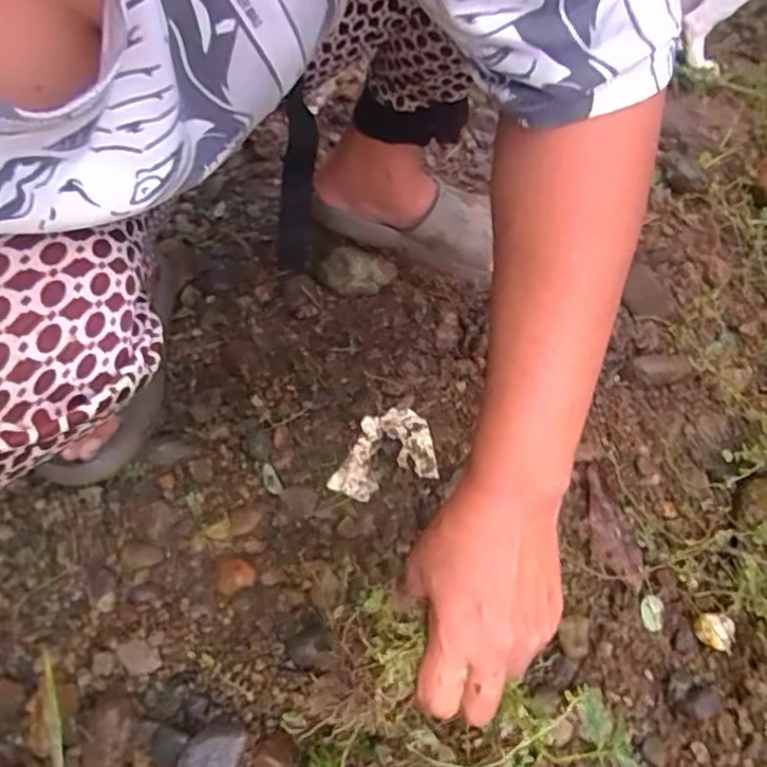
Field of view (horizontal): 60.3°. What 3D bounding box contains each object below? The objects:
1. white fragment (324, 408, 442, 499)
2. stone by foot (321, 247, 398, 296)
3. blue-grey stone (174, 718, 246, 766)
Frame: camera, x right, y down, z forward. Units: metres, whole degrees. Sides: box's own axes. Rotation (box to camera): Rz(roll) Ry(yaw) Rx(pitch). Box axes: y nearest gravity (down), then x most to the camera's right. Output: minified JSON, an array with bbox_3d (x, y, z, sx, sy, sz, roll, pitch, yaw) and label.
[{"bbox_3d":[-0.003,0.058,0.554,0.089,0.010,0.069,-13,56,-8],"label":"white fragment"},{"bbox_3d":[-0.023,-0.112,0.655,0.071,0.034,0.038,-12,56,-8],"label":"stone by foot"},{"bbox_3d":[-0.110,0.239,0.419,0.036,0.016,0.051,20,58,14],"label":"blue-grey stone"}]

